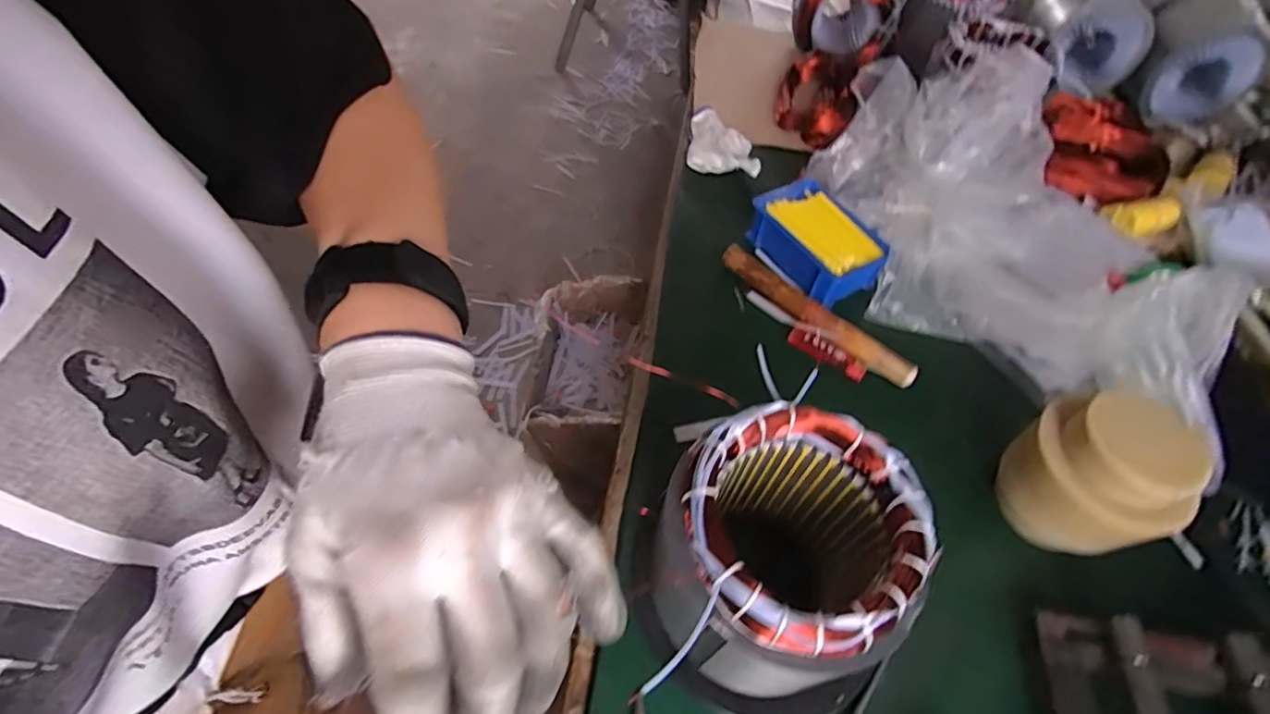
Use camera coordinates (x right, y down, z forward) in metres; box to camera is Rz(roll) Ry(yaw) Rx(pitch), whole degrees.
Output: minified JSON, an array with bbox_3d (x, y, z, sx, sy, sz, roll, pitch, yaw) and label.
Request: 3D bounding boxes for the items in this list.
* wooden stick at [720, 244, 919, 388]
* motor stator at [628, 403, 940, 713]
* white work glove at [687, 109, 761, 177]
[{"bbox_3d":[0.191,-0.046,0.623,0.027,0.026,0.234,-37,66,-27],"label":"wooden stick"},{"bbox_3d":[0.088,0.143,0.385,0.146,0.176,0.163,0,55,-5],"label":"motor stator"},{"bbox_3d":[0.118,-0.283,0.766,0.091,0.030,0.094,8,54,1],"label":"white work glove"}]

